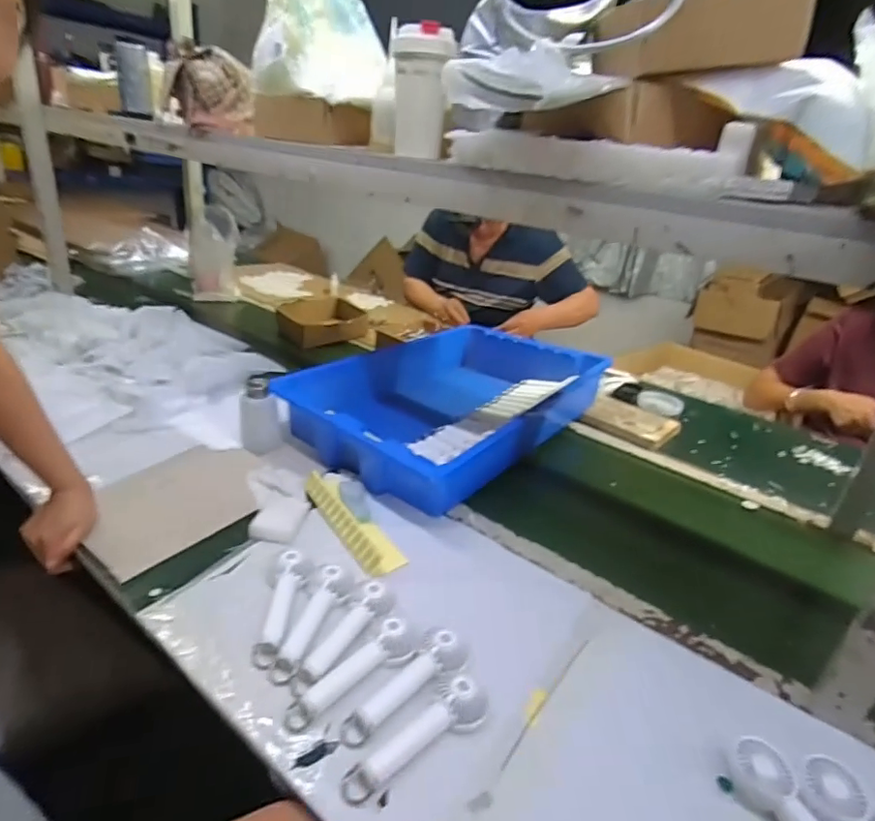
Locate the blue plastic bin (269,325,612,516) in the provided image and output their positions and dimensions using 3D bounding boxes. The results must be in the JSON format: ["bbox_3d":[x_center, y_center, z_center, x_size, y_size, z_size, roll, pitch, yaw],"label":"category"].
[{"bbox_3d":[0.038,-0.043,1.113,0.404,0.101,0.644,24,31,32],"label":"blue plastic bin"}]

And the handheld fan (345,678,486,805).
[{"bbox_3d":[-0.018,0.310,0.514,0.153,0.034,0.053,-18,35,-41],"label":"handheld fan"}]

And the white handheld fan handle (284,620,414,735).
[{"bbox_3d":[-0.087,0.277,0.568,0.151,0.029,0.042,-18,35,-41],"label":"white handheld fan handle"}]

